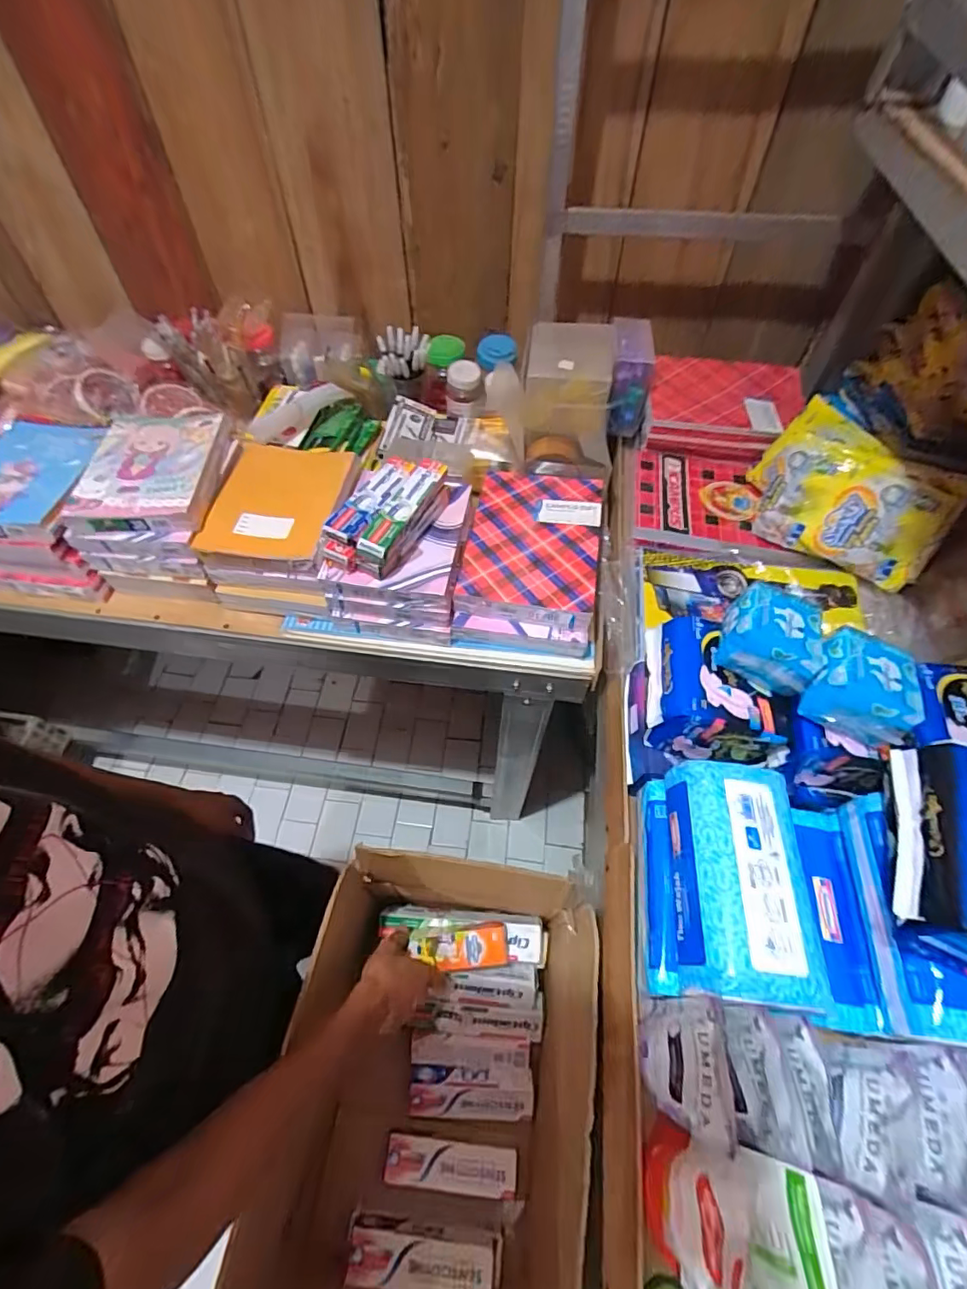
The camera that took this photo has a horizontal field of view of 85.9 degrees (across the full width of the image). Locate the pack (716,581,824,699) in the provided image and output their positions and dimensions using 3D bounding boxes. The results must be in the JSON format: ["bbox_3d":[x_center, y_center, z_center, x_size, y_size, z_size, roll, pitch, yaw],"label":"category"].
[{"bbox_3d":[0.279,-0.007,0.507,0.089,0.055,0.077,23,60,12],"label":"pack"}]

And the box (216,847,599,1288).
[{"bbox_3d":[-0.040,0.509,0.610,0.302,0.364,0.413,10,58,4],"label":"box"}]

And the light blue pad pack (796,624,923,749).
[{"bbox_3d":[0.348,0.038,0.480,0.082,0.051,0.081,19,59,10],"label":"light blue pad pack"}]

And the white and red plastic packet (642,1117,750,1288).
[{"bbox_3d":[0.145,0.401,0.365,0.027,0.119,0.084,10,58,4],"label":"white and red plastic packet"}]

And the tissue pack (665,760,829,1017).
[{"bbox_3d":[0.223,0.201,0.454,0.101,0.053,0.188,9,58,4],"label":"tissue pack"}]

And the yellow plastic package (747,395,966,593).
[{"bbox_3d":[0.499,-0.205,0.712,0.231,0.124,0.136,28,61,15],"label":"yellow plastic package"}]

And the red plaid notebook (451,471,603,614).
[{"bbox_3d":[0.070,-0.150,0.711,0.172,0.012,0.237,10,58,4],"label":"red plaid notebook"}]

